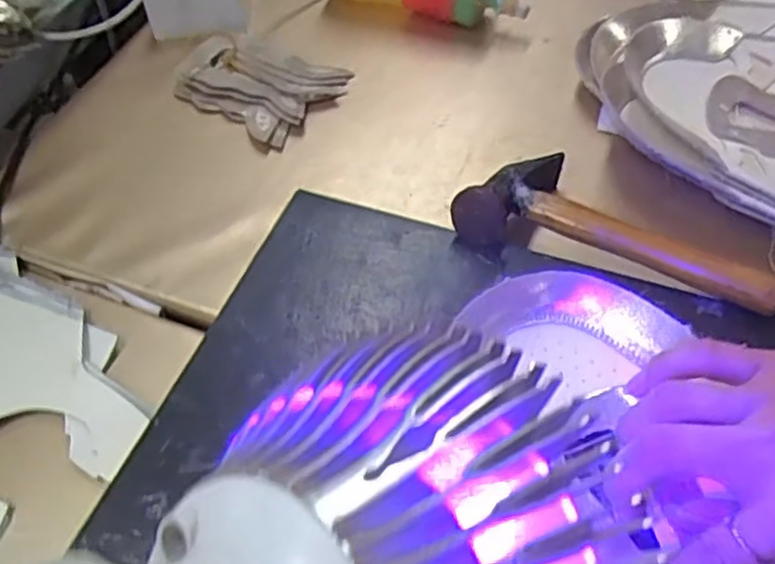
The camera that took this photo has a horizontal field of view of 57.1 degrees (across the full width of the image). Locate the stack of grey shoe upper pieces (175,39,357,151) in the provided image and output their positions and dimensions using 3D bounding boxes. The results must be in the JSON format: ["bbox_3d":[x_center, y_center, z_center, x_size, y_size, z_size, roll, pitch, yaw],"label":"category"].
[{"bbox_3d":[-0.092,-0.137,0.492,0.110,0.012,0.085,28,59,21],"label":"stack of grey shoe upper pieces"}]

